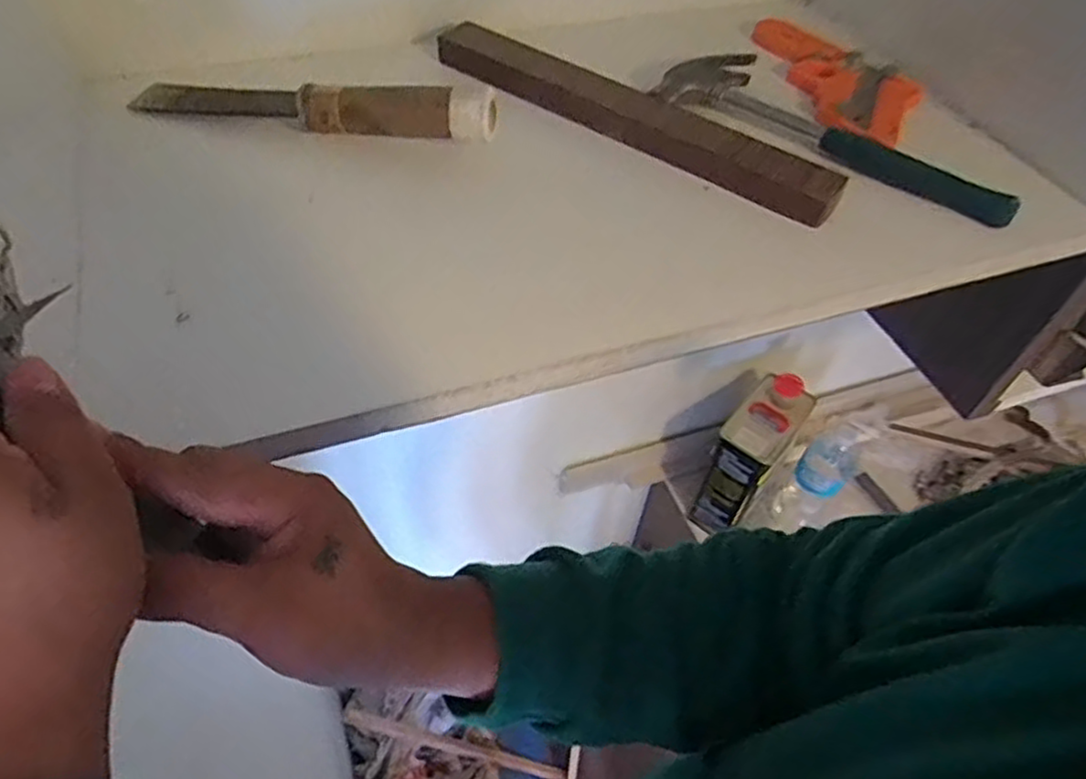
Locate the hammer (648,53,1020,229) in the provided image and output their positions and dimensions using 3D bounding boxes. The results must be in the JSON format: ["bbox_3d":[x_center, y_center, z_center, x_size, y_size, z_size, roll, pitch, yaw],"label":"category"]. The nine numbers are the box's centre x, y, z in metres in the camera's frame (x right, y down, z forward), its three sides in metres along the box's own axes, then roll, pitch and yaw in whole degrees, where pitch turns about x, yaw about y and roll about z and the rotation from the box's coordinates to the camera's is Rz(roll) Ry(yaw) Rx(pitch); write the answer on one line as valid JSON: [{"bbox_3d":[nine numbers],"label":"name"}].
[{"bbox_3d":[0.201,-0.184,0.502,0.244,0.023,0.092,24,53,15],"label":"hammer"}]

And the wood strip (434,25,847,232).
[{"bbox_3d":[0.056,-0.191,0.495,0.306,0.024,0.034,31,55,20],"label":"wood strip"}]

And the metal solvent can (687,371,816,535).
[{"bbox_3d":[0.328,0.105,1.144,0.094,0.233,0.167,31,55,20],"label":"metal solvent can"}]

